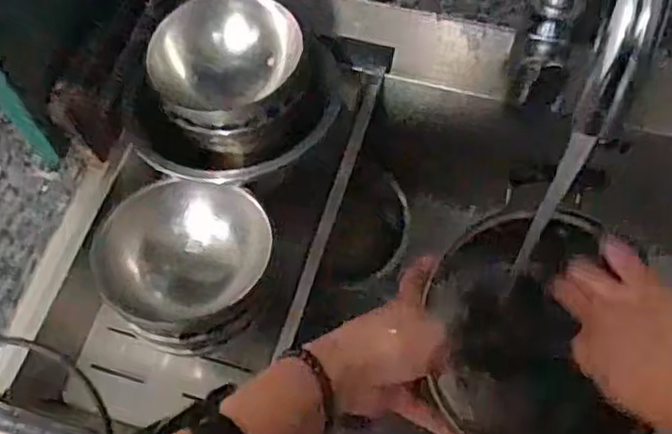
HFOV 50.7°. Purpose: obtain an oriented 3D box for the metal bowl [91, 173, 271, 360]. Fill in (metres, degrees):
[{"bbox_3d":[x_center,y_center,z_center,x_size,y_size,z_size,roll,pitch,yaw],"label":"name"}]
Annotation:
[{"bbox_3d":[-0.107,0.035,0.517,0.106,0.073,0.116,-1,65,2],"label":"metal bowl"}]

